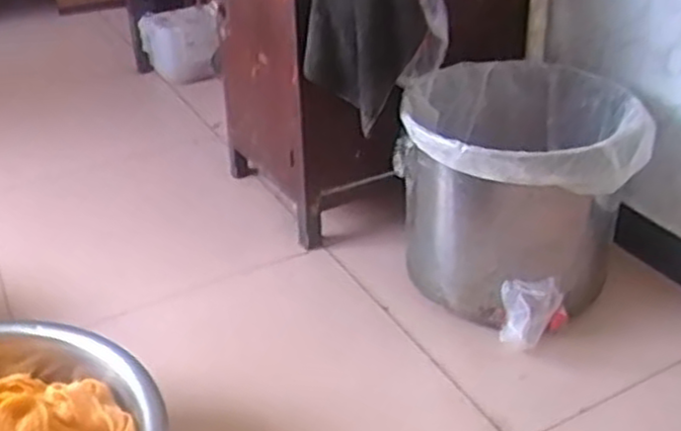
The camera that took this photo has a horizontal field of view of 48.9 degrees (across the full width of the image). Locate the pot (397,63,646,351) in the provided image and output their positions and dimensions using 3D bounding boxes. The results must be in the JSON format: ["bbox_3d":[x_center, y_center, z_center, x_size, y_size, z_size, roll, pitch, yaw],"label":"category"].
[{"bbox_3d":[0.307,-0.028,1.365,0.409,0.346,0.441,6,34,11],"label":"pot"}]

